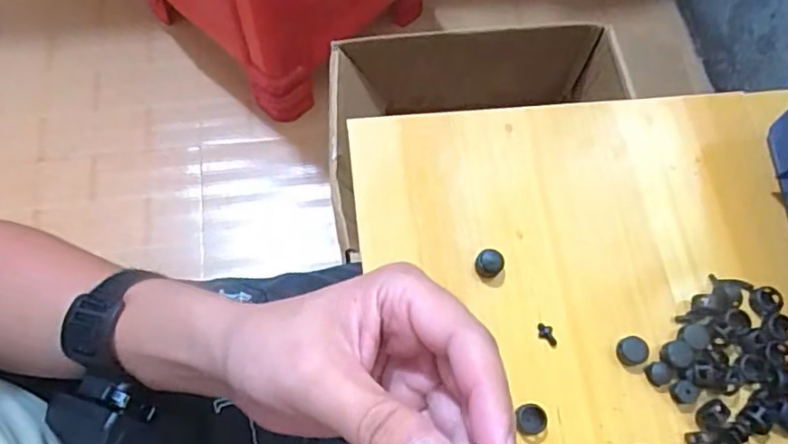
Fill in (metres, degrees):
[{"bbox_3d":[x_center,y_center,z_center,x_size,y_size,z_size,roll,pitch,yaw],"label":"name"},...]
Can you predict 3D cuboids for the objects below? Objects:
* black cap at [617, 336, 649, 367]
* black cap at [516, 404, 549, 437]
[{"bbox_3d":[0.145,0.079,0.353,0.016,0.010,0.017,1,70,-2],"label":"black cap"},{"bbox_3d":[0.079,0.114,0.333,0.017,0.008,0.017,1,70,-2],"label":"black cap"}]

